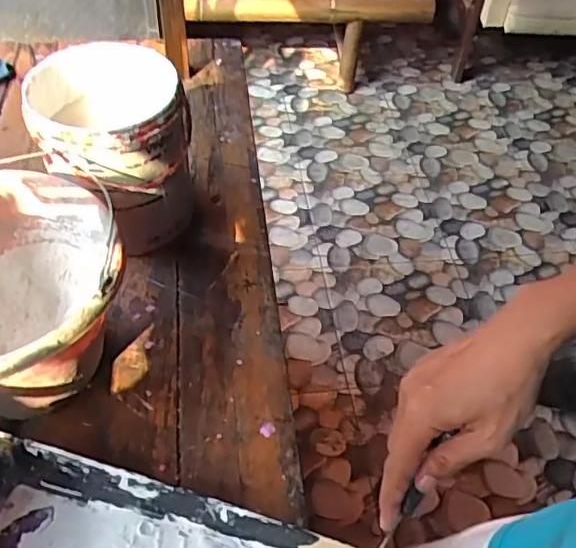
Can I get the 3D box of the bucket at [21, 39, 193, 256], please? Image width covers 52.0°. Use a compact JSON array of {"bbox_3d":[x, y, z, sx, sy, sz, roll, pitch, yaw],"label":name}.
[{"bbox_3d":[-0.221,-0.146,0.718,0.187,0.199,0.154,21,52,12],"label":"bucket"}]

